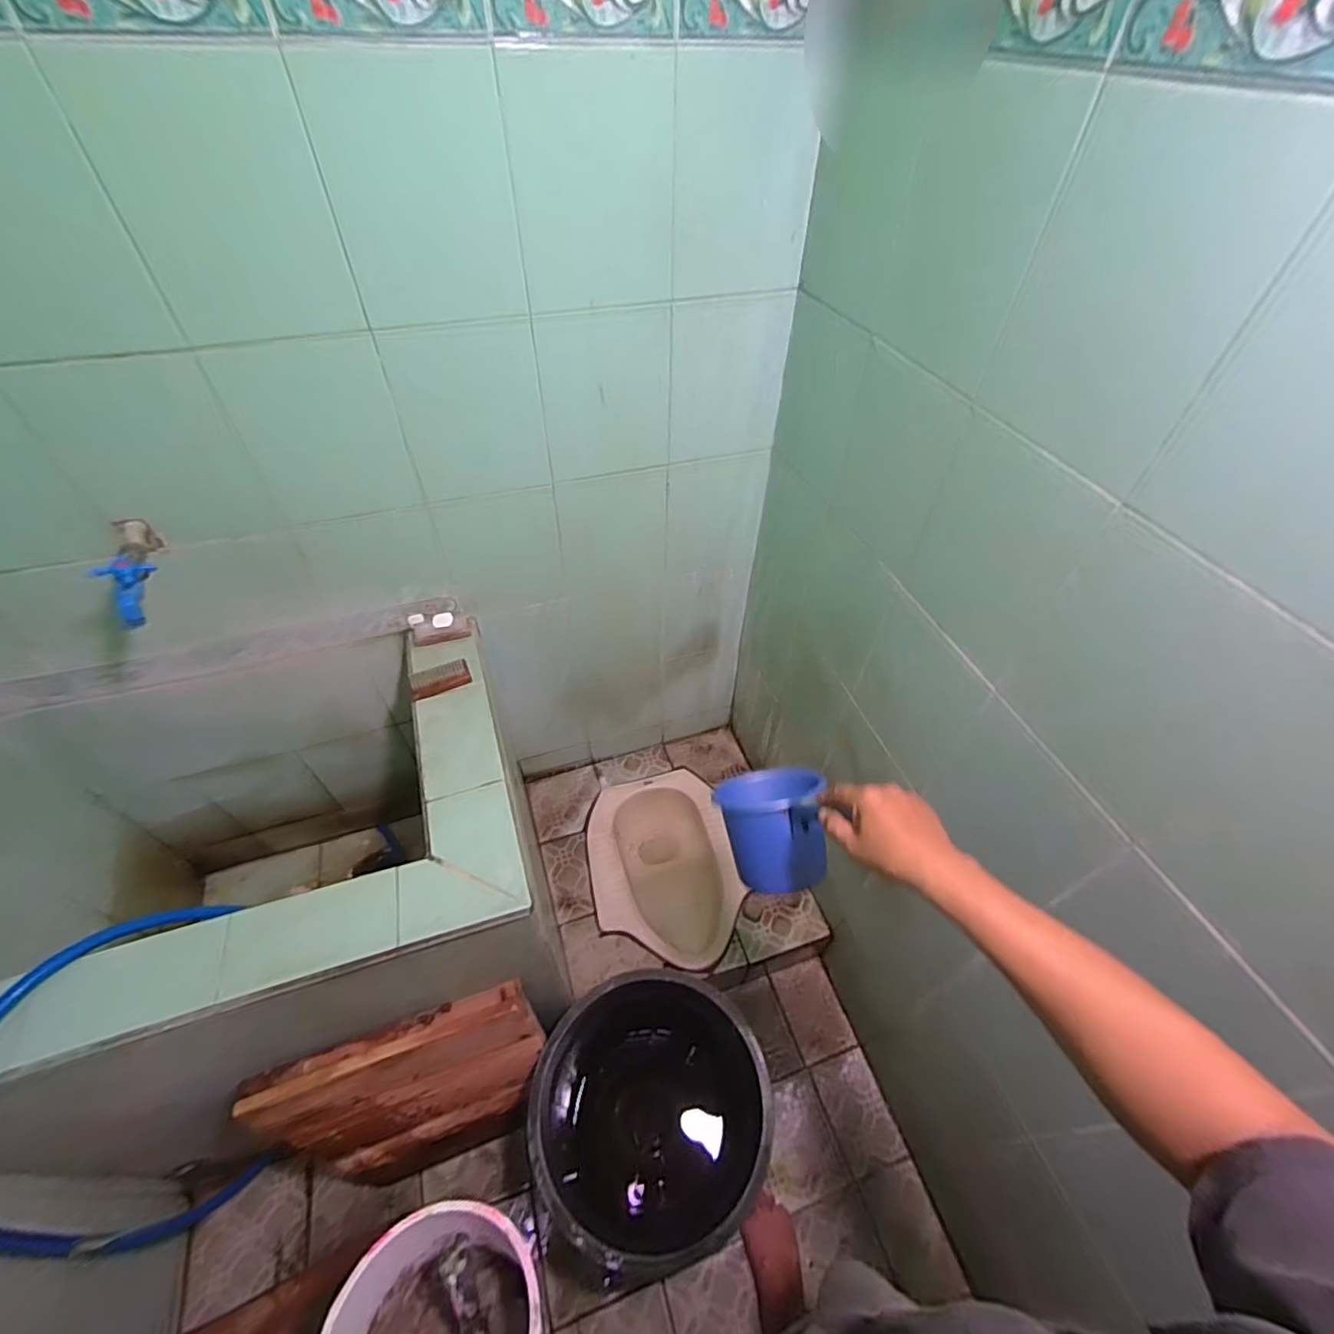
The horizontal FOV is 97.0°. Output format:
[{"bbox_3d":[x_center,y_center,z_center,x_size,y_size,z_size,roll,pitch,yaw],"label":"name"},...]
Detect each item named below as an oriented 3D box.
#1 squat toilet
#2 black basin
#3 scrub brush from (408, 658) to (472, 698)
[{"bbox_3d":[-0.004,0.525,1.475,0.356,0.199,0.463,-10,49,-11],"label":"squat toilet"},{"bbox_3d":[-0.041,0.832,1.117,0.381,0.473,0.407,1,48,-1],"label":"black basin"},{"bbox_3d":[-0.376,0.021,0.983,0.094,0.035,0.032,-18,51,-17],"label":"scrub brush"}]

